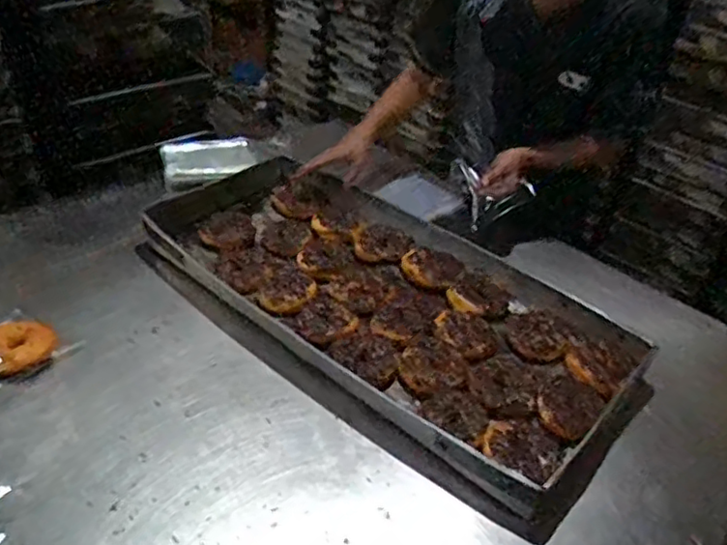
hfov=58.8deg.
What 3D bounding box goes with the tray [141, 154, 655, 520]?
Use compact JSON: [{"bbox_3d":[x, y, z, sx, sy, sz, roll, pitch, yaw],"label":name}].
[{"bbox_3d":[0.019,0.021,1.069,0.834,0.063,0.411,31,44,29],"label":"tray"}]

